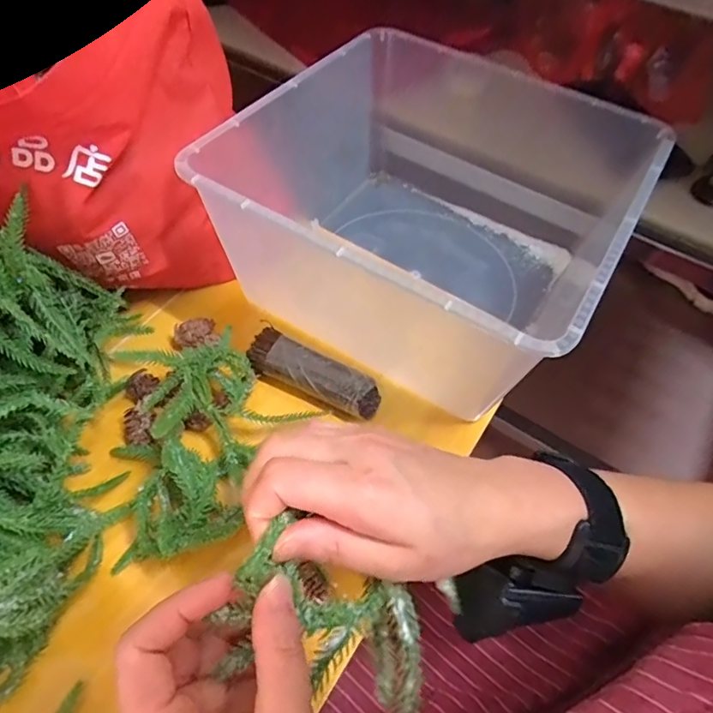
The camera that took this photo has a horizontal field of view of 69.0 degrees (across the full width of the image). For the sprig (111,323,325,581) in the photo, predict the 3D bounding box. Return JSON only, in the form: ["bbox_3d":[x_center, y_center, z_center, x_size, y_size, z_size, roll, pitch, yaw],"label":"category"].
[{"bbox_3d":[-0.125,0.044,0.373,0.132,0.072,0.174,-30,63,-21],"label":"sprig"}]

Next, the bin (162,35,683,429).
[{"bbox_3d":[0.074,-0.137,0.462,0.292,0.156,0.334,28,60,15],"label":"bin"}]

